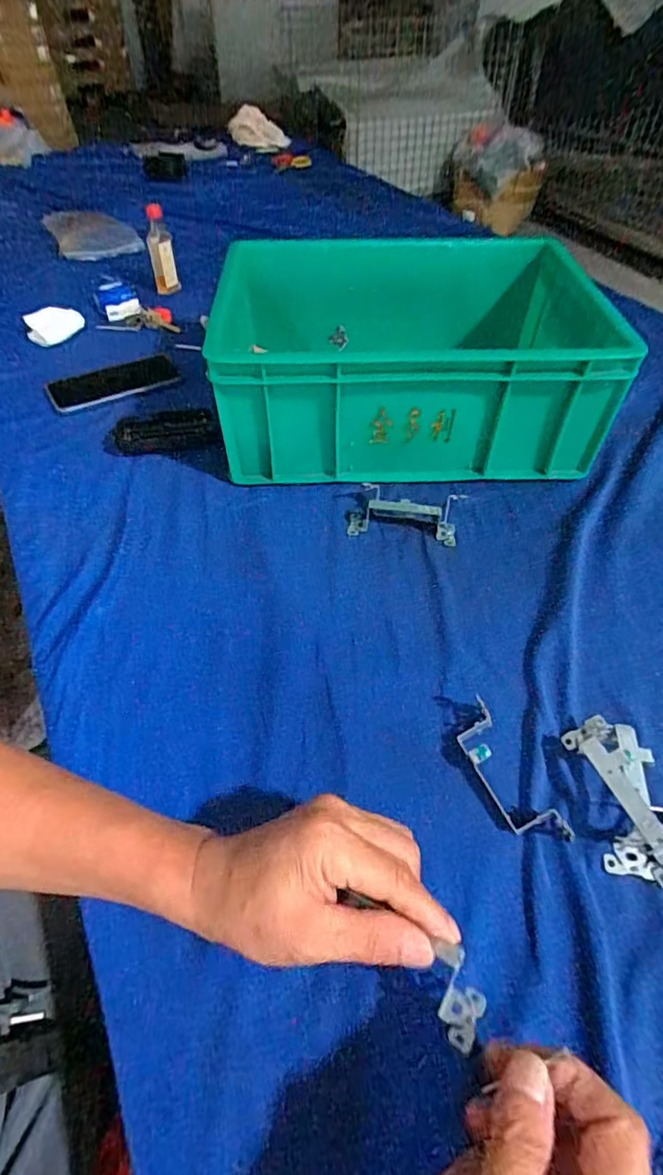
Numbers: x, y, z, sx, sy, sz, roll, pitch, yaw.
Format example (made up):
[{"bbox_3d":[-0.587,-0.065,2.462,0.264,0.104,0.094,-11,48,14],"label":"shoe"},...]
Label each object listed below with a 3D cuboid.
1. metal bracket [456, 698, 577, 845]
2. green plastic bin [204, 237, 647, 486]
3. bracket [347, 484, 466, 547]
[{"bbox_3d":[0.118,0.126,0.369,0.034,0.021,0.104,-21,52,-17],"label":"metal bracket"},{"bbox_3d":[0.092,-0.275,0.635,0.403,0.144,0.306,-2,49,-1],"label":"green plastic bin"},{"bbox_3d":[0.073,-0.073,0.539,0.110,0.028,0.051,4,49,3],"label":"bracket"}]

